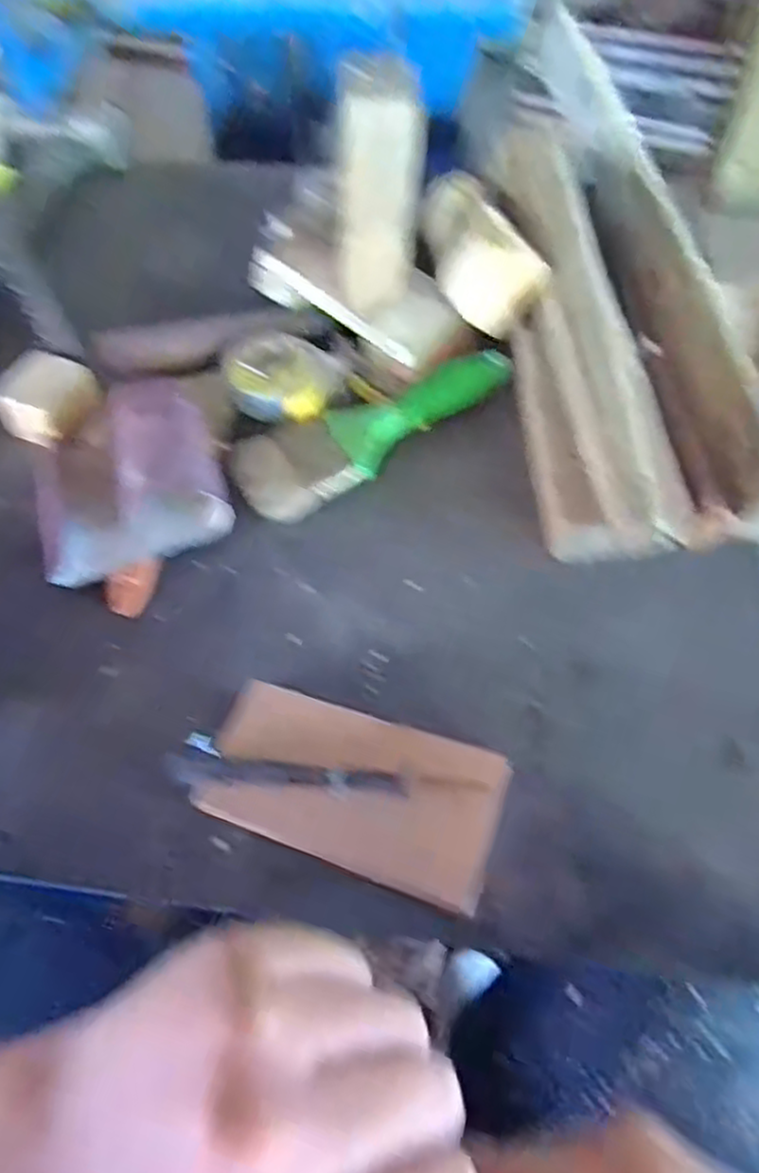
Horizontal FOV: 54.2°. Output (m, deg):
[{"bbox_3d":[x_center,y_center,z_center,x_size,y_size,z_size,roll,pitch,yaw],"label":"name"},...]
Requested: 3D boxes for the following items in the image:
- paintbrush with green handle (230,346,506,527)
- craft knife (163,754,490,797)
[{"bbox_3d":[-0.001,-0.106,0.474,0.191,0.026,0.063,-28,59,-16],"label":"paintbrush with green handle"},{"bbox_3d":[-0.027,0.088,0.338,0.146,0.013,0.013,3,56,4],"label":"craft knife"}]

